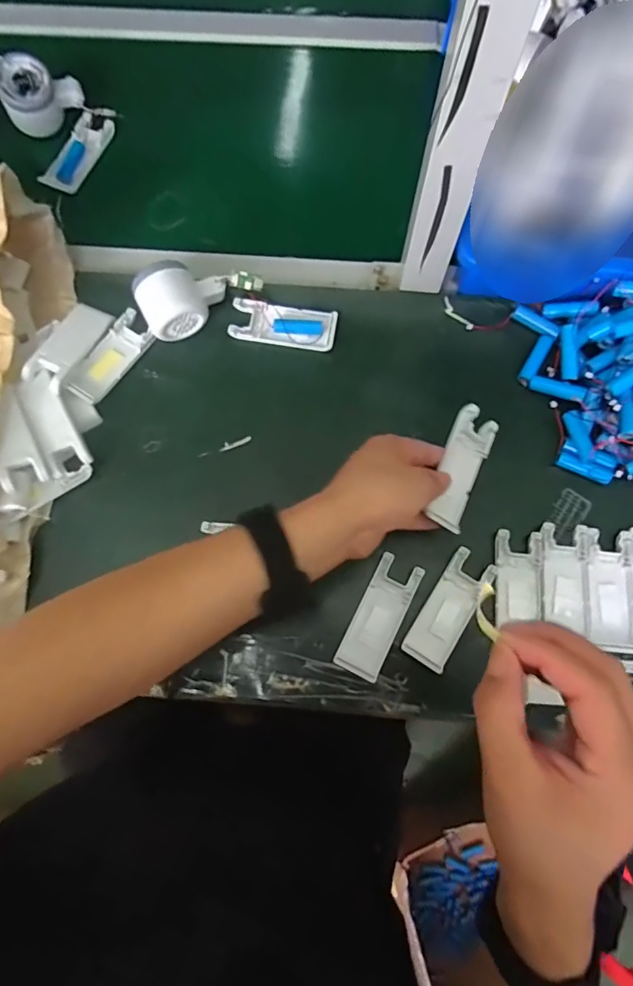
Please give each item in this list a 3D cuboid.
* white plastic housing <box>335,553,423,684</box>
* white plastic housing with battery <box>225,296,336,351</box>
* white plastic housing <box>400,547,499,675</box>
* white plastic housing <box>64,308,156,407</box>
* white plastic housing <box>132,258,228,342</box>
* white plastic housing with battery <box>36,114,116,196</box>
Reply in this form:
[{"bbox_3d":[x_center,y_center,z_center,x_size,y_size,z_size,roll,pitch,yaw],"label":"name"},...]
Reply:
[{"bbox_3d":[0.055,0.106,0.443,0.039,0.007,0.103,26,78,6],"label":"white plastic housing"},{"bbox_3d":[-0.033,-0.167,0.513,0.104,0.012,0.041,10,77,2],"label":"white plastic housing with battery"},{"bbox_3d":[0.117,0.102,0.449,0.040,0.007,0.103,32,78,7],"label":"white plastic housing"},{"bbox_3d":[-0.202,-0.134,0.509,0.040,0.021,0.102,29,78,6],"label":"white plastic housing"},{"bbox_3d":[-0.131,-0.190,0.499,0.081,0.061,0.053,-31,78,-7],"label":"white plastic housing"},{"bbox_3d":[-0.274,-0.390,0.589,0.044,0.017,0.104,20,77,5],"label":"white plastic housing with battery"}]

